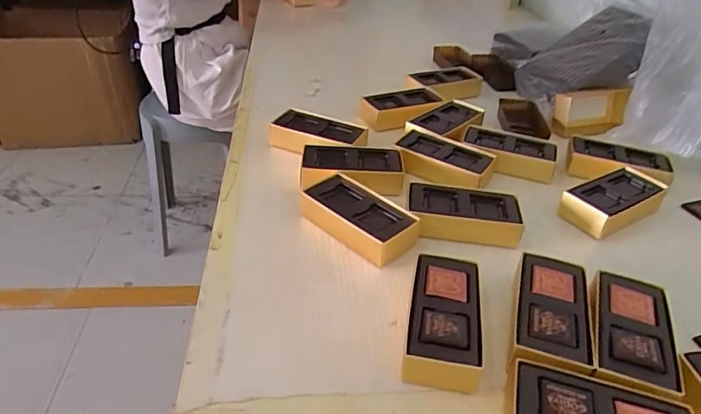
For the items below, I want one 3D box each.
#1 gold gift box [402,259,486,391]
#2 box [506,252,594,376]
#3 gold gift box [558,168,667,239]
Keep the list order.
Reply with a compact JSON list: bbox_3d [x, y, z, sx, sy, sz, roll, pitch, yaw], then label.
[{"bbox_3d":[0.073,0.088,0.390,0.053,0.033,0.107,8,36,7],"label":"gold gift box"},{"bbox_3d":[0.158,0.091,0.397,0.054,0.033,0.120,14,37,14],"label":"box"},{"bbox_3d":[0.286,-0.007,0.541,0.124,0.032,0.054,-19,41,-29],"label":"gold gift box"}]

